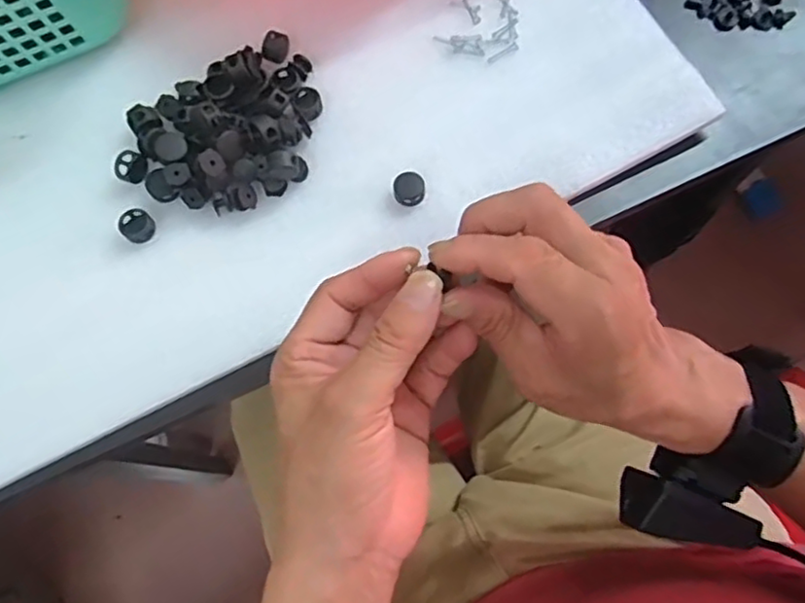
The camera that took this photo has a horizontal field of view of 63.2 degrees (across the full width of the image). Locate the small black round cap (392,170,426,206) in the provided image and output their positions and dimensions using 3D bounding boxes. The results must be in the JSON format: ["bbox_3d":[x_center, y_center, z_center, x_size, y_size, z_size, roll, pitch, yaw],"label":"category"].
[{"bbox_3d":[0.004,-0.062,0.360,0.018,0.011,0.016,-1,75,0],"label":"small black round cap"}]

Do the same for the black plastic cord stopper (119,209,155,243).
[{"bbox_3d":[-0.144,-0.041,0.355,0.017,0.007,0.018,-40,78,-10],"label":"black plastic cord stopper"}]

